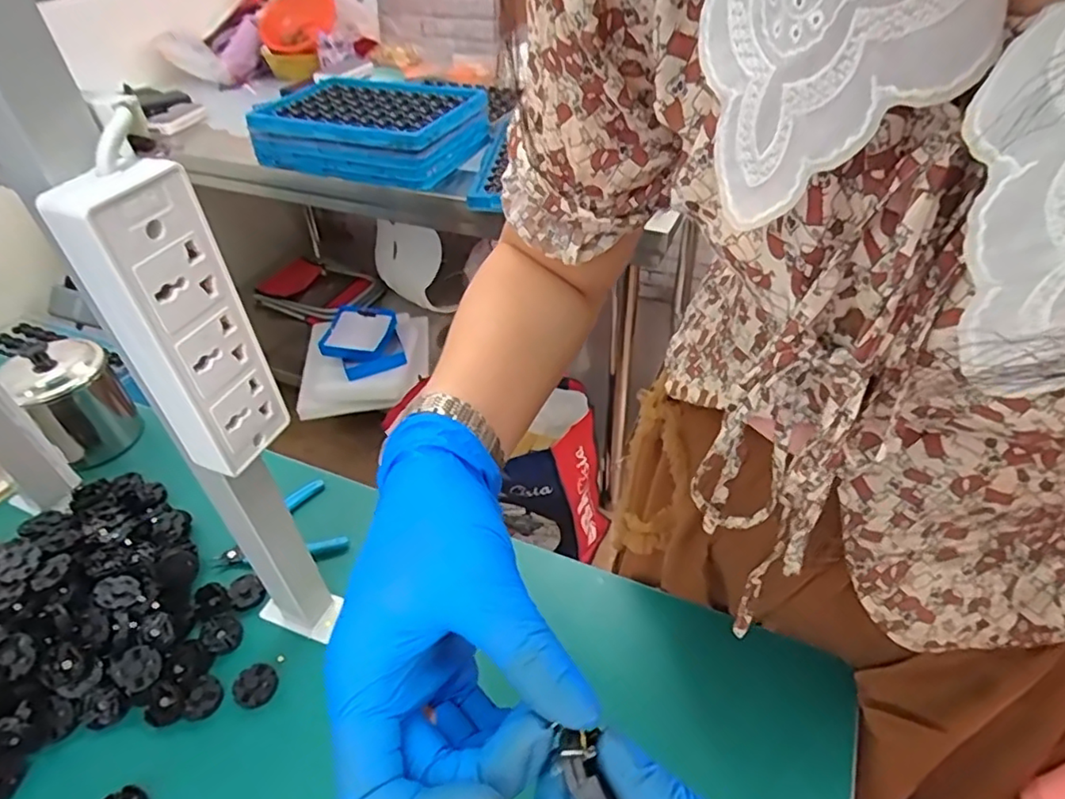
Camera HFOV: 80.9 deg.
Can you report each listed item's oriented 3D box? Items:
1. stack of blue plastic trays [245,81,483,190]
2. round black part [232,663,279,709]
[{"bbox_3d":[-0.299,-0.522,1.196,0.379,0.098,0.309,10,42,17],"label":"stack of blue plastic trays"},{"bbox_3d":[-0.216,0.223,0.488,0.032,0.012,0.033,-2,40,2],"label":"round black part"}]

